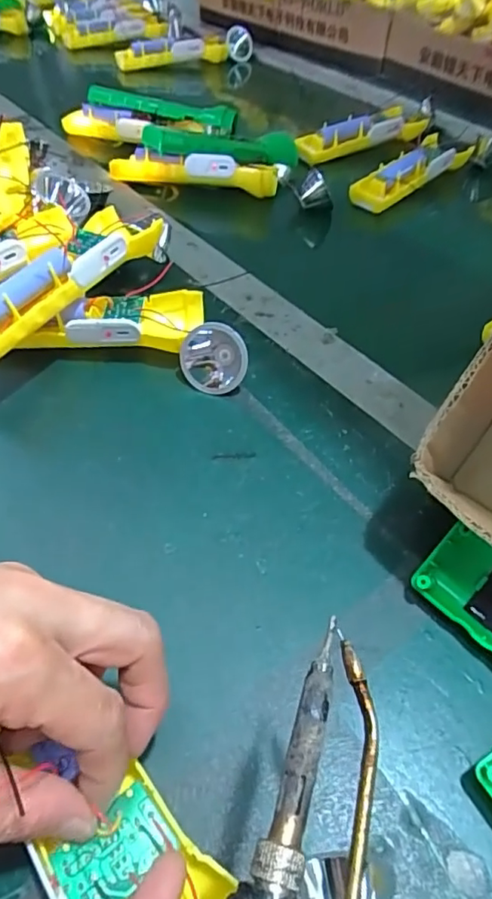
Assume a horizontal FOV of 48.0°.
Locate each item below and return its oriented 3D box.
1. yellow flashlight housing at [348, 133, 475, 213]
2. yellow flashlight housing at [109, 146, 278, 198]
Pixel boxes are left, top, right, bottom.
[{"bbox_3d":[0.181,-0.297,0.600,0.051,0.047,0.182,35,57,25],"label":"yellow flashlight housing"},{"bbox_3d":[-0.055,-0.279,0.560,0.169,0.045,0.024,11,48,6],"label":"yellow flashlight housing"}]

